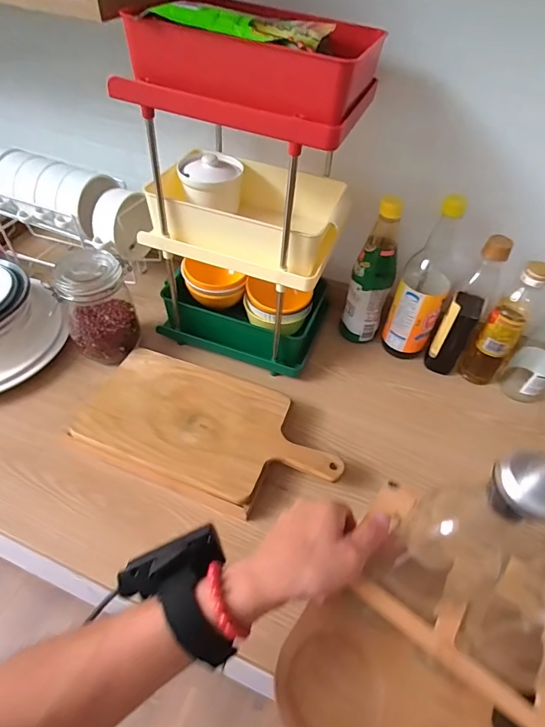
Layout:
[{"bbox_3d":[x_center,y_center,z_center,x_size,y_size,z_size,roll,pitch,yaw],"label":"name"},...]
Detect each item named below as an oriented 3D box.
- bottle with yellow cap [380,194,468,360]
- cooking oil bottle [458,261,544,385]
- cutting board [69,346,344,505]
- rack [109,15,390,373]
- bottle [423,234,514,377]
[{"bbox_3d":[0.245,-0.126,0.687,0.077,0.284,0.089,22,49,14],"label":"bottle with yellow cap"},{"bbox_3d":[0.361,-0.052,0.672,0.059,0.232,0.052,-32,58,-30],"label":"cooking oil bottle"},{"bbox_3d":[-0.080,0.083,0.608,0.348,0.027,0.186,17,48,10],"label":"cutting board"},{"bbox_3d":[-0.035,-0.221,0.604,0.254,0.424,0.171,21,49,13],"label":"rack"},{"bbox_3d":[0.310,-0.086,0.681,0.053,0.255,0.082,30,52,20],"label":"bottle"}]

